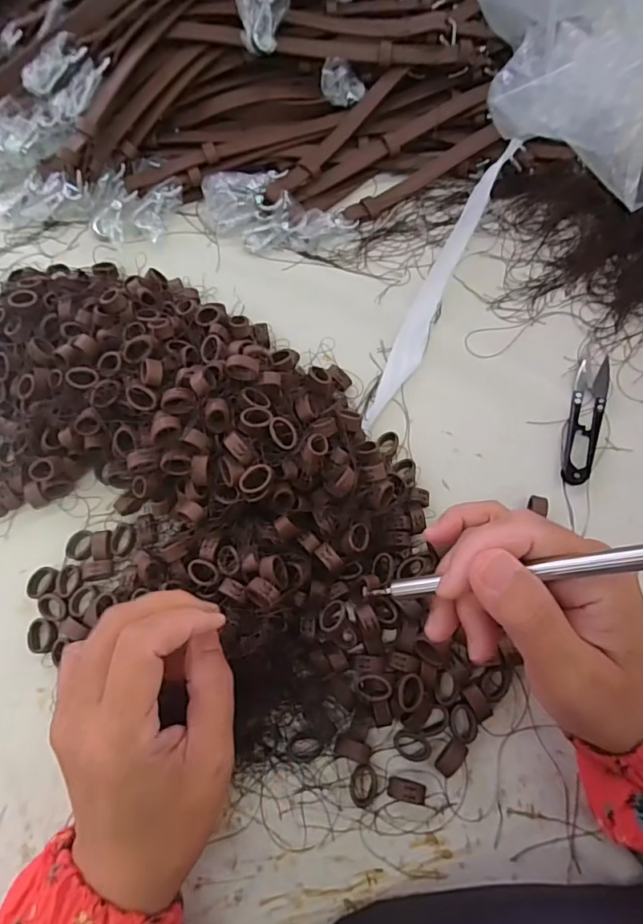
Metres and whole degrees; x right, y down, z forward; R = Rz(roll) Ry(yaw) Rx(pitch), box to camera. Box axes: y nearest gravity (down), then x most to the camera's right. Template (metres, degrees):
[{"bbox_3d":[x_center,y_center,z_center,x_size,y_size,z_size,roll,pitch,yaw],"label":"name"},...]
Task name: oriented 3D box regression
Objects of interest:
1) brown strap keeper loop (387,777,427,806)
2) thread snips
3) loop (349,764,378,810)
[{"bbox_3d":[0.048,0.184,0.283,0.022,0.012,0.011,13,71,4],"label":"brown strap keeper loop"},{"bbox_3d":[0.191,-0.030,0.363,0.023,0.008,0.099,16,71,5],"label":"thread snips"},{"bbox_3d":[0.024,0.184,0.287,0.016,0.004,0.021,-8,71,-3],"label":"loop"}]

